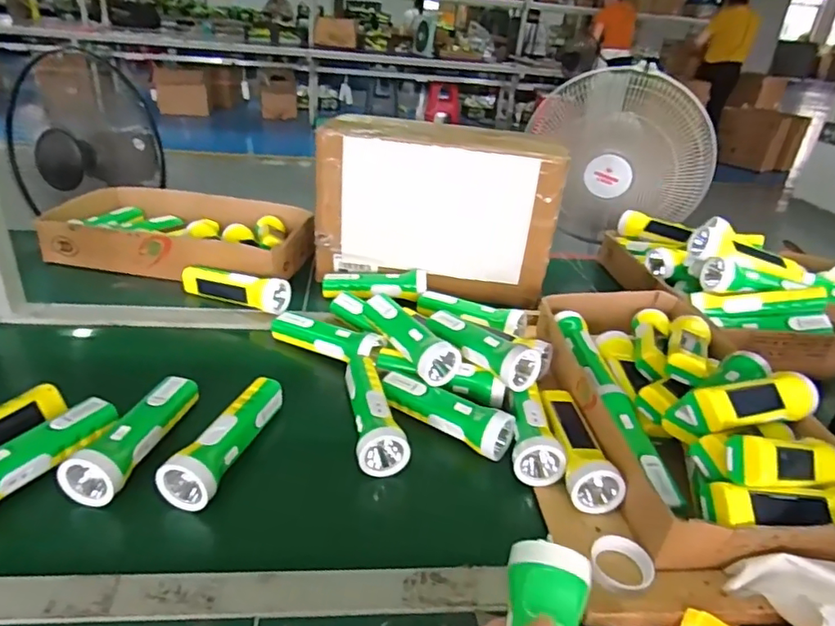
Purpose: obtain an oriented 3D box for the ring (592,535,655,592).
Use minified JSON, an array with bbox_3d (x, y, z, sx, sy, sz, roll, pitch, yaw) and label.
[{"bbox_3d":[0.182,0.222,0.487,0.052,0.017,0.046,8,30,4],"label":"ring"}]

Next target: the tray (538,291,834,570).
[{"bbox_3d":[0.309,0.071,0.643,0.238,0.101,0.436,1,30,-7],"label":"tray"}]

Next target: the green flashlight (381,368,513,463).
[{"bbox_3d":[0.028,0.106,0.643,0.170,0.045,0.052,24,35,29],"label":"green flashlight"}]

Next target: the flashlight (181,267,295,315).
[{"bbox_3d":[-0.282,-0.037,0.850,0.174,0.055,0.048,12,31,12],"label":"flashlight"}]

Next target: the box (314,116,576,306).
[{"bbox_3d":[0.035,-0.181,0.930,0.384,0.244,0.150,8,30,6],"label":"box"}]

